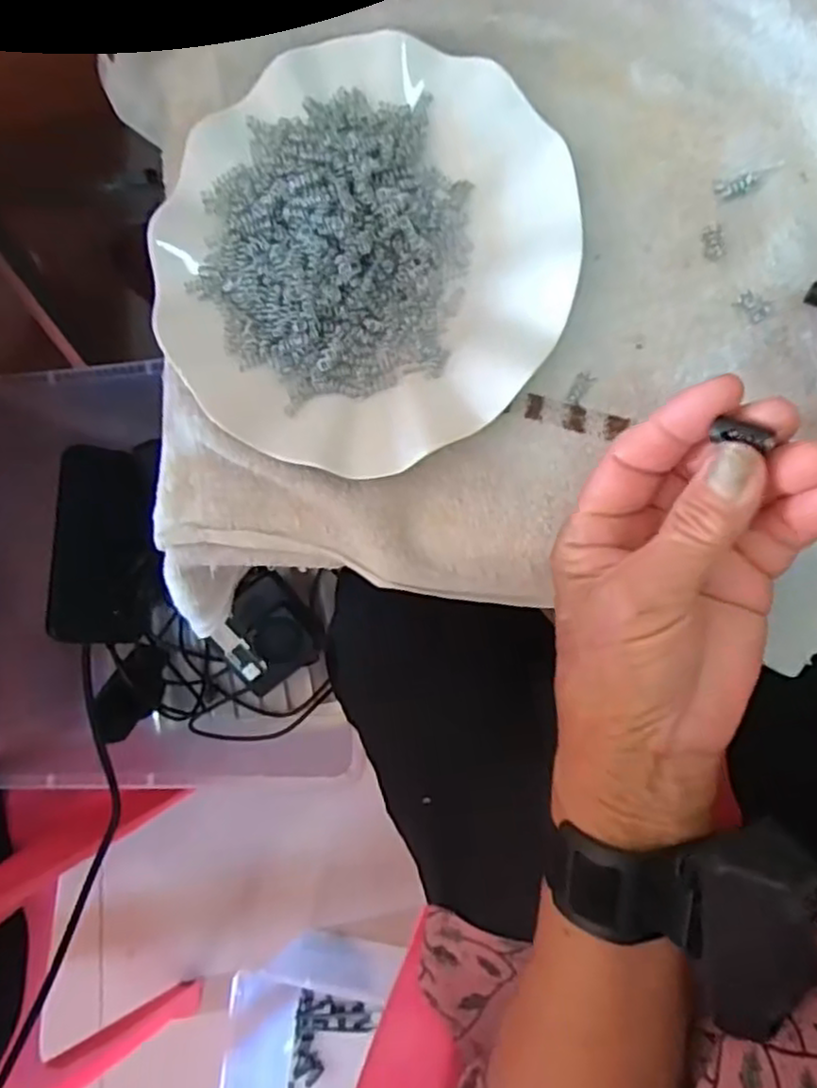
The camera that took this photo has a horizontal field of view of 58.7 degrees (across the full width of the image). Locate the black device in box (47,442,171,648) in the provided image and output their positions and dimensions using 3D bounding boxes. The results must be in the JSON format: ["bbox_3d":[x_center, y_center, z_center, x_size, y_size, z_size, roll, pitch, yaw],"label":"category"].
[{"bbox_3d":[-0.254,-0.002,0.625,0.090,0.010,0.169,6,81,-35],"label":"black device in box"}]

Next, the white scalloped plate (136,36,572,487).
[{"bbox_3d":[-0.021,-0.125,0.316,0.178,0.025,0.178,0,87,10],"label":"white scalloped plate"}]

